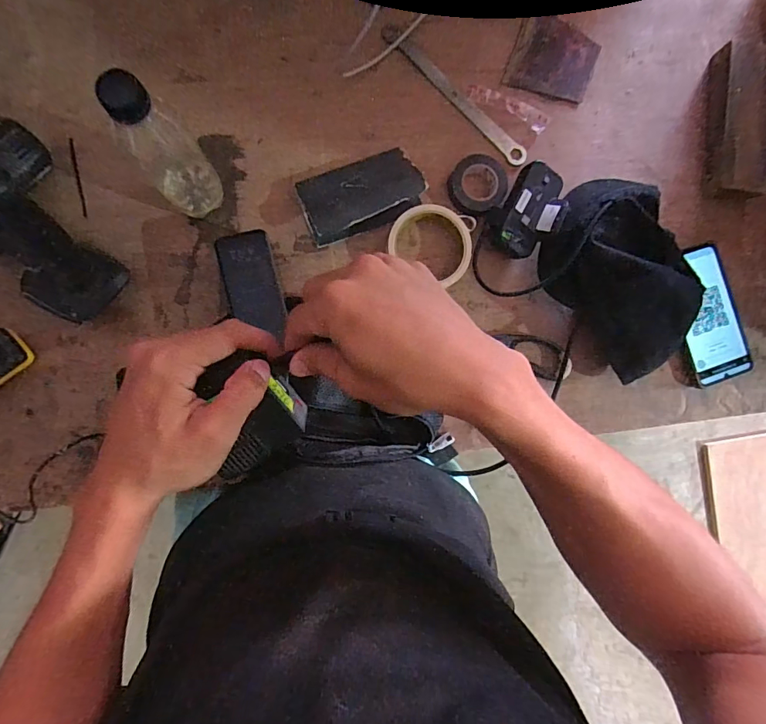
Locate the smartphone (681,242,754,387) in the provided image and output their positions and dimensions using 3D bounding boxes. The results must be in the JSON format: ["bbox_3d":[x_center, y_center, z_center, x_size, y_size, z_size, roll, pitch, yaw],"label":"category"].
[{"bbox_3d":[0.399,-0.059,0.541,0.077,0.013,0.165,-16,90,-6],"label":"smartphone"}]

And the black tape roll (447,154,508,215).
[{"bbox_3d":[0.108,-0.205,0.511,0.070,0.023,0.066,0,89,-5],"label":"black tape roll"}]

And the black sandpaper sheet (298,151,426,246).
[{"bbox_3d":[-0.022,-0.183,0.491,0.131,0.034,0.081,-22,91,-5],"label":"black sandpaper sheet"}]

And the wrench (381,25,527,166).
[{"bbox_3d":[0.086,-0.311,0.514,0.216,0.010,0.020,41,86,-3],"label":"wrench"}]

